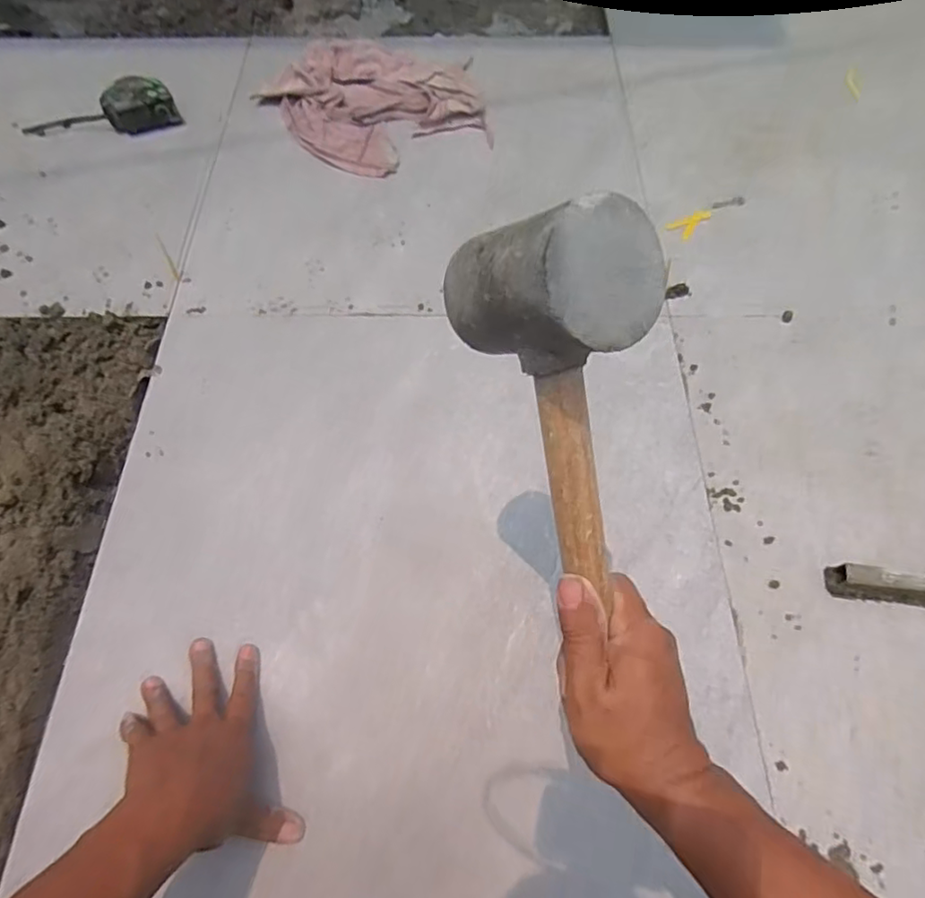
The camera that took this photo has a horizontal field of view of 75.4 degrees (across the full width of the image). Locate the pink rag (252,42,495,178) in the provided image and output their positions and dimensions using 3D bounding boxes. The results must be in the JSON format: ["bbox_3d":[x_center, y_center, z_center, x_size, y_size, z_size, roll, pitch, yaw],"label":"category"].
[{"bbox_3d":[-0.127,-0.529,0.898,0.281,0.046,0.300,-34,66,-18],"label":"pink rag"}]

